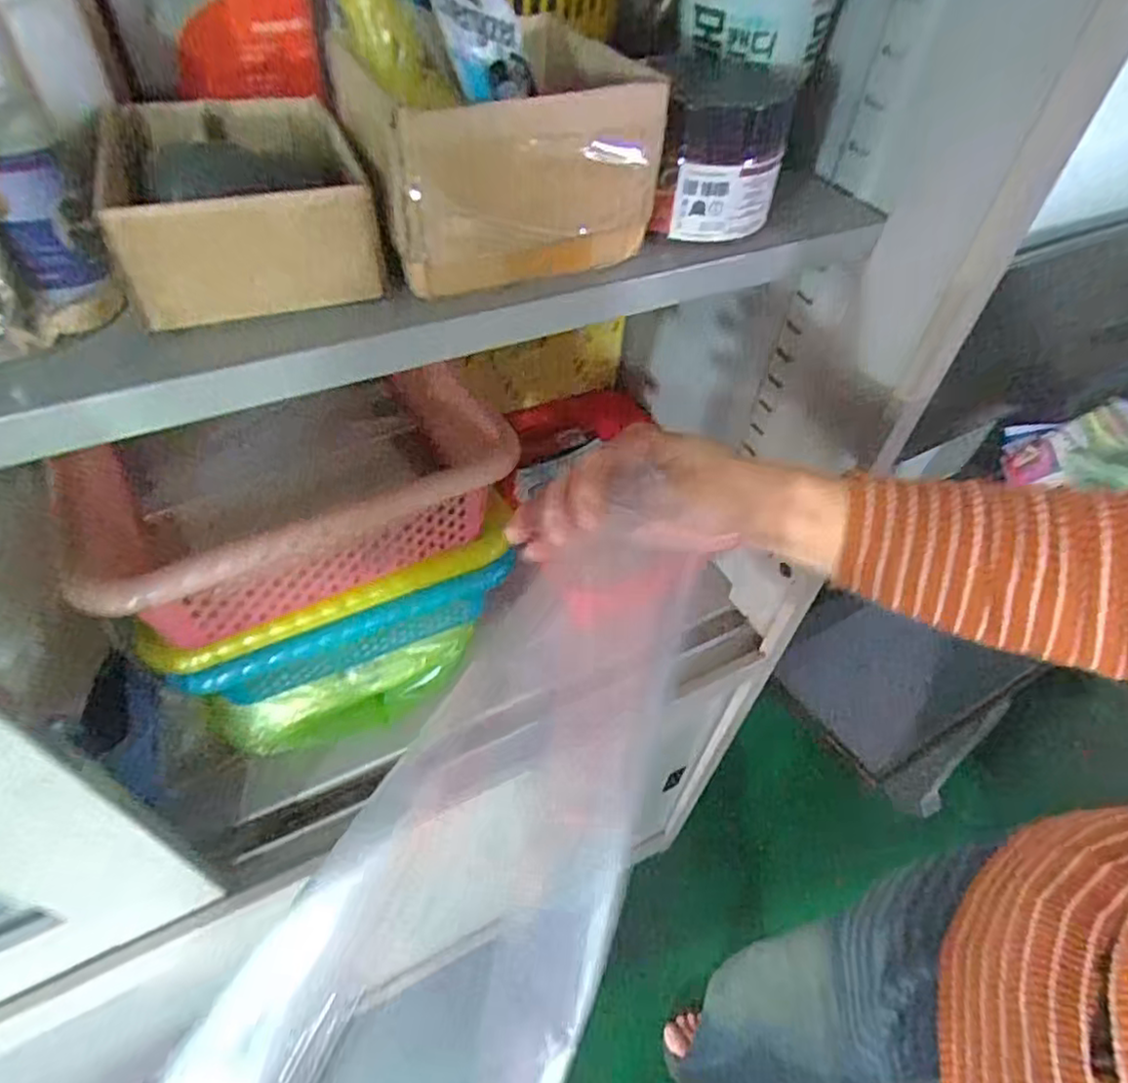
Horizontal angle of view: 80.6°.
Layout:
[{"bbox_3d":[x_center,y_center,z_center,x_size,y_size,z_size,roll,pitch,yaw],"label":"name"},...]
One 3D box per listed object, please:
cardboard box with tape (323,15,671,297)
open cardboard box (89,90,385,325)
[{"bbox_3d":[-0.034,-0.191,0.325,0.137,0.086,0.108,-18,52,-19],"label":"cardboard box with tape"},{"bbox_3d":[-0.153,-0.163,0.316,0.107,0.050,0.128,-14,50,-16],"label":"open cardboard box"}]

